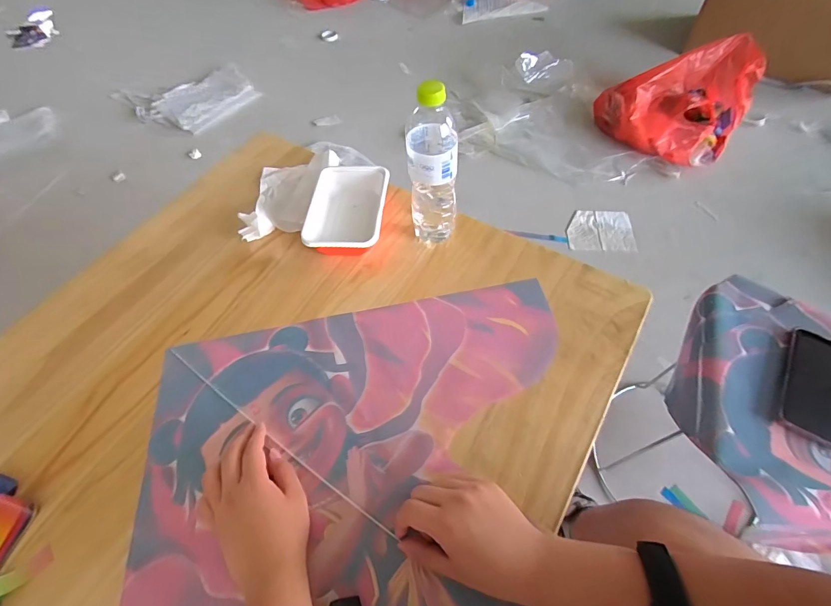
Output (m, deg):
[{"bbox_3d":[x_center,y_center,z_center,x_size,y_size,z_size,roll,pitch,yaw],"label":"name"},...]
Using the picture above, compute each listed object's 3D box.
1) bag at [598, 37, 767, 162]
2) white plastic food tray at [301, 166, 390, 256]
[{"bbox_3d":[0.960,-0.771,1.454,0.465,0.187,0.568,31,66,21],"label":"bag"},{"bbox_3d":[-0.103,-0.152,0.628,0.111,0.046,0.172,3,60,4],"label":"white plastic food tray"}]

